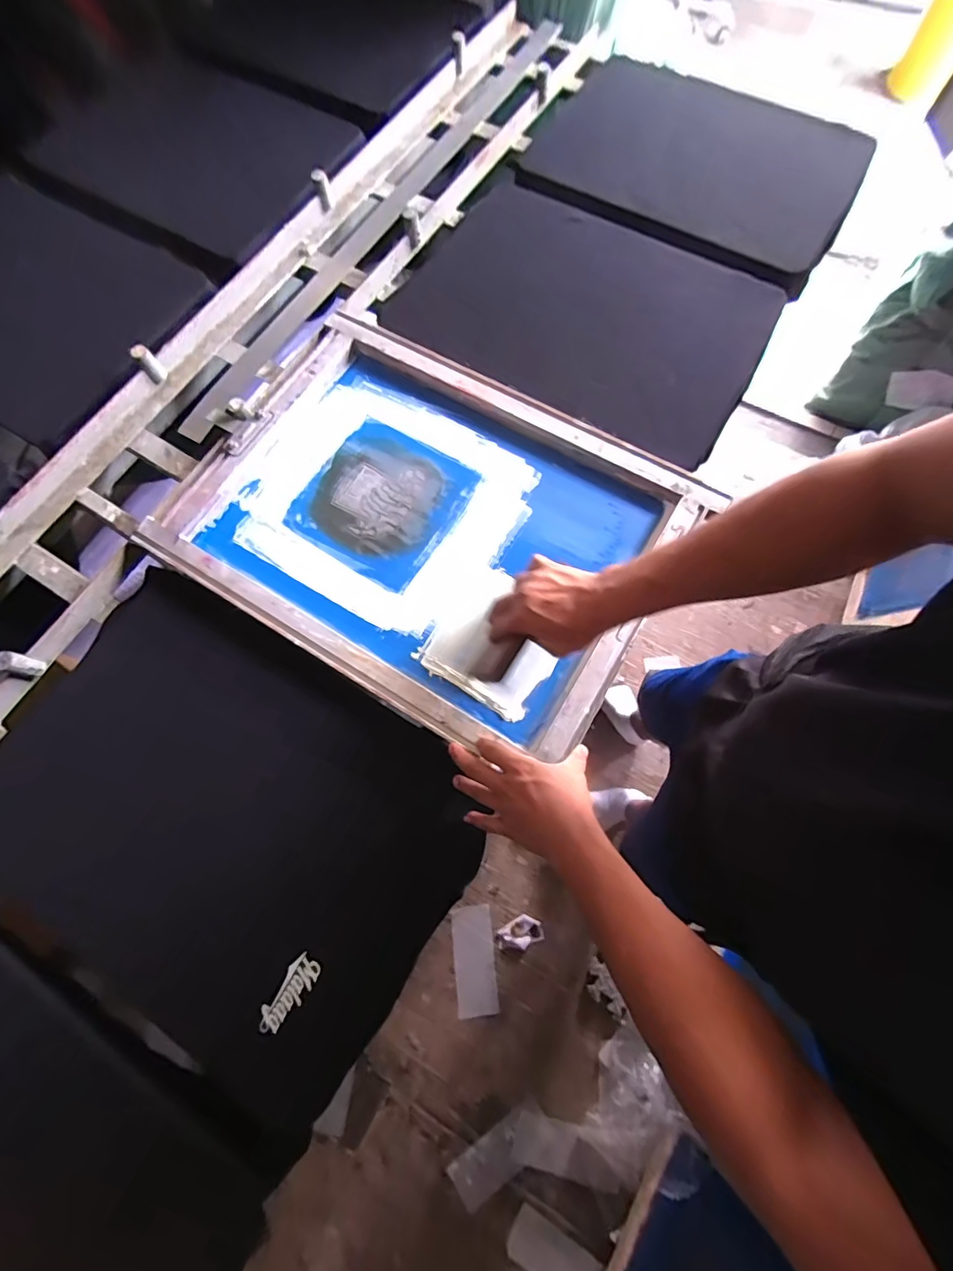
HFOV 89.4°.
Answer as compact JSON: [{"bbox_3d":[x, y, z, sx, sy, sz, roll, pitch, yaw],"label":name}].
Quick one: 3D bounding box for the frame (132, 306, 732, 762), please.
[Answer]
[{"bbox_3d":[-0.070,-0.160,0.667,0.628,0.042,0.467,30,77,9],"label":"frame"}]

